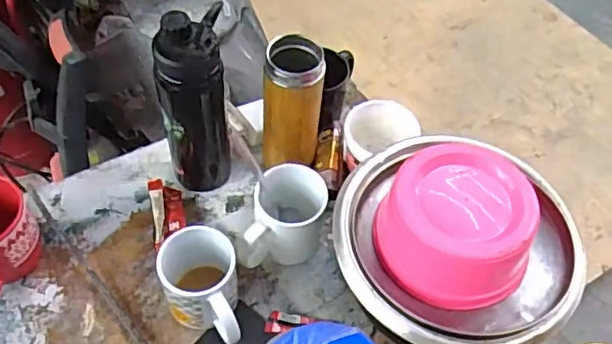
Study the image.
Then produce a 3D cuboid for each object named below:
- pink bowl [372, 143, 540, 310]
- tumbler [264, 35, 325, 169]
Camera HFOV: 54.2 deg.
[{"bbox_3d":[0.154,0.053,0.603,0.141,0.093,0.141,1,54,-1],"label":"pink bowl"},{"bbox_3d":[-0.014,-0.071,0.710,0.070,0.169,0.069,1,54,-1],"label":"tumbler"}]

